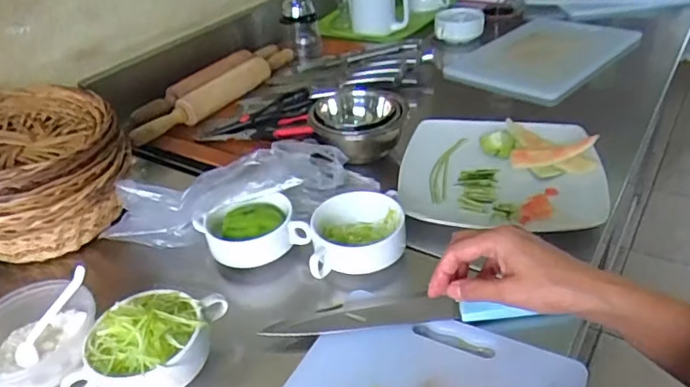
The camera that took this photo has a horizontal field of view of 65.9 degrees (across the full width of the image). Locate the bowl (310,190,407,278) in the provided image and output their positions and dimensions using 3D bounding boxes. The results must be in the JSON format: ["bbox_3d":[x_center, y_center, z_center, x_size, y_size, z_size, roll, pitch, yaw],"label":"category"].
[{"bbox_3d":[0.015,0.046,0.590,0.102,0.046,0.096,-2,38,1],"label":"bowl"}]

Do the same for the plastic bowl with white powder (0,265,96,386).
[{"bbox_3d":[-0.294,0.133,0.493,0.105,0.043,0.102,-4,34,3],"label":"plastic bowl with white powder"}]

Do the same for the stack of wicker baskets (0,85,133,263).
[{"bbox_3d":[-0.391,-0.030,0.666,0.210,0.123,0.206,-27,40,-28],"label":"stack of wicker baskets"}]

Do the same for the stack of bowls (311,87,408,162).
[{"bbox_3d":[0.021,-0.099,0.782,0.135,0.070,0.136,-8,34,-2],"label":"stack of bowls"}]

